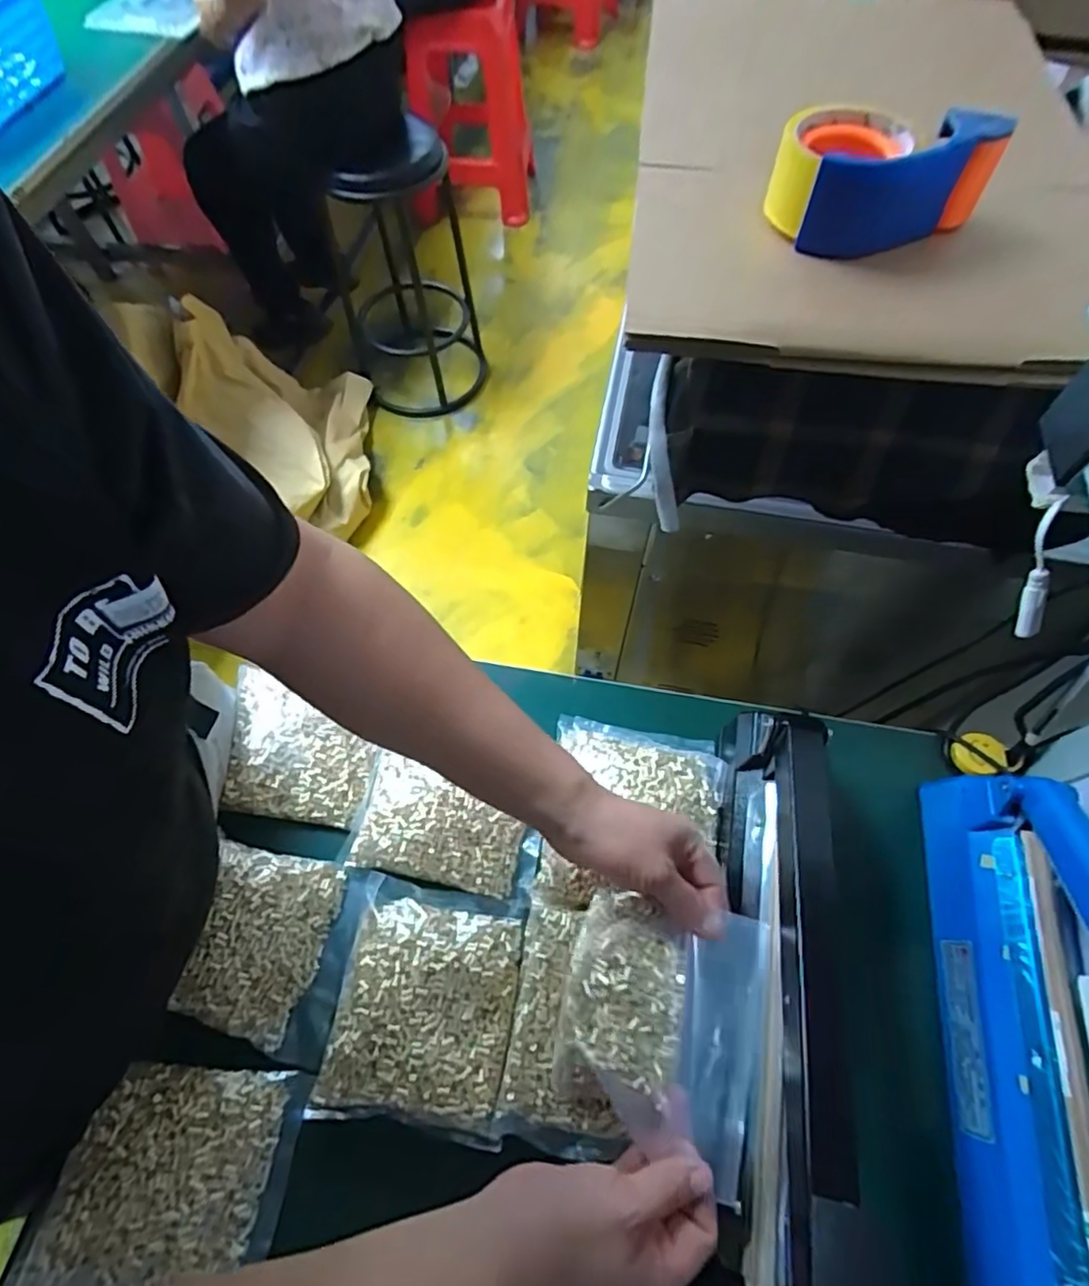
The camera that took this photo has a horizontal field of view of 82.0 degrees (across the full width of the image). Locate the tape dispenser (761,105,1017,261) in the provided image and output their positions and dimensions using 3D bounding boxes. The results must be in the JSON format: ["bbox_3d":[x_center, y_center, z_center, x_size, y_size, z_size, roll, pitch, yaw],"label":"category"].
[{"bbox_3d":[0.233,-0.335,0.445,0.137,0.061,0.091,-19,65,-9],"label":"tape dispenser"}]

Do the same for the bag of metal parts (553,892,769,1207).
[{"bbox_3d":[0.079,0.257,0.432,0.120,0.094,0.145,14,64,8],"label":"bag of metal parts"}]

